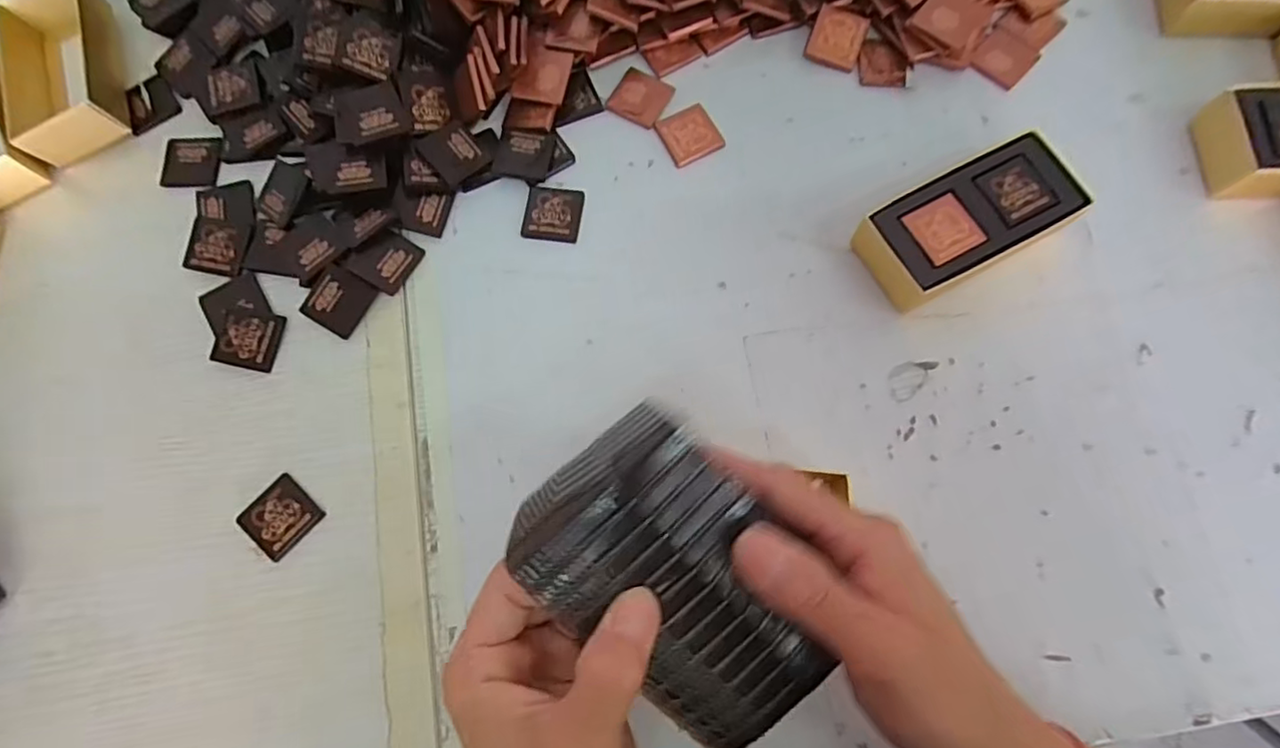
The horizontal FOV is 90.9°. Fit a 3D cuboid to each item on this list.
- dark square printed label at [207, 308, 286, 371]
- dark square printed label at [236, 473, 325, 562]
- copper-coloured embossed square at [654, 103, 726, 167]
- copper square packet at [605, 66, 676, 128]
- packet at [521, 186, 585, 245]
[{"bbox_3d":[-0.225,-0.020,0.360,0.038,0.005,0.033,9,76,4],"label":"dark square printed label"},{"bbox_3d":[-0.193,0.077,0.337,0.033,0.005,0.035,42,80,11],"label":"dark square printed label"},{"bbox_3d":[0.031,-0.150,0.394,0.034,0.006,0.035,-28,76,-5],"label":"copper-coloured embossed square"},{"bbox_3d":[0.001,-0.176,0.402,0.034,0.004,0.037,26,78,8],"label":"copper square packet"},{"bbox_3d":[-0.053,-0.098,0.383,0.034,0.004,0.034,7,76,3],"label":"packet"}]

